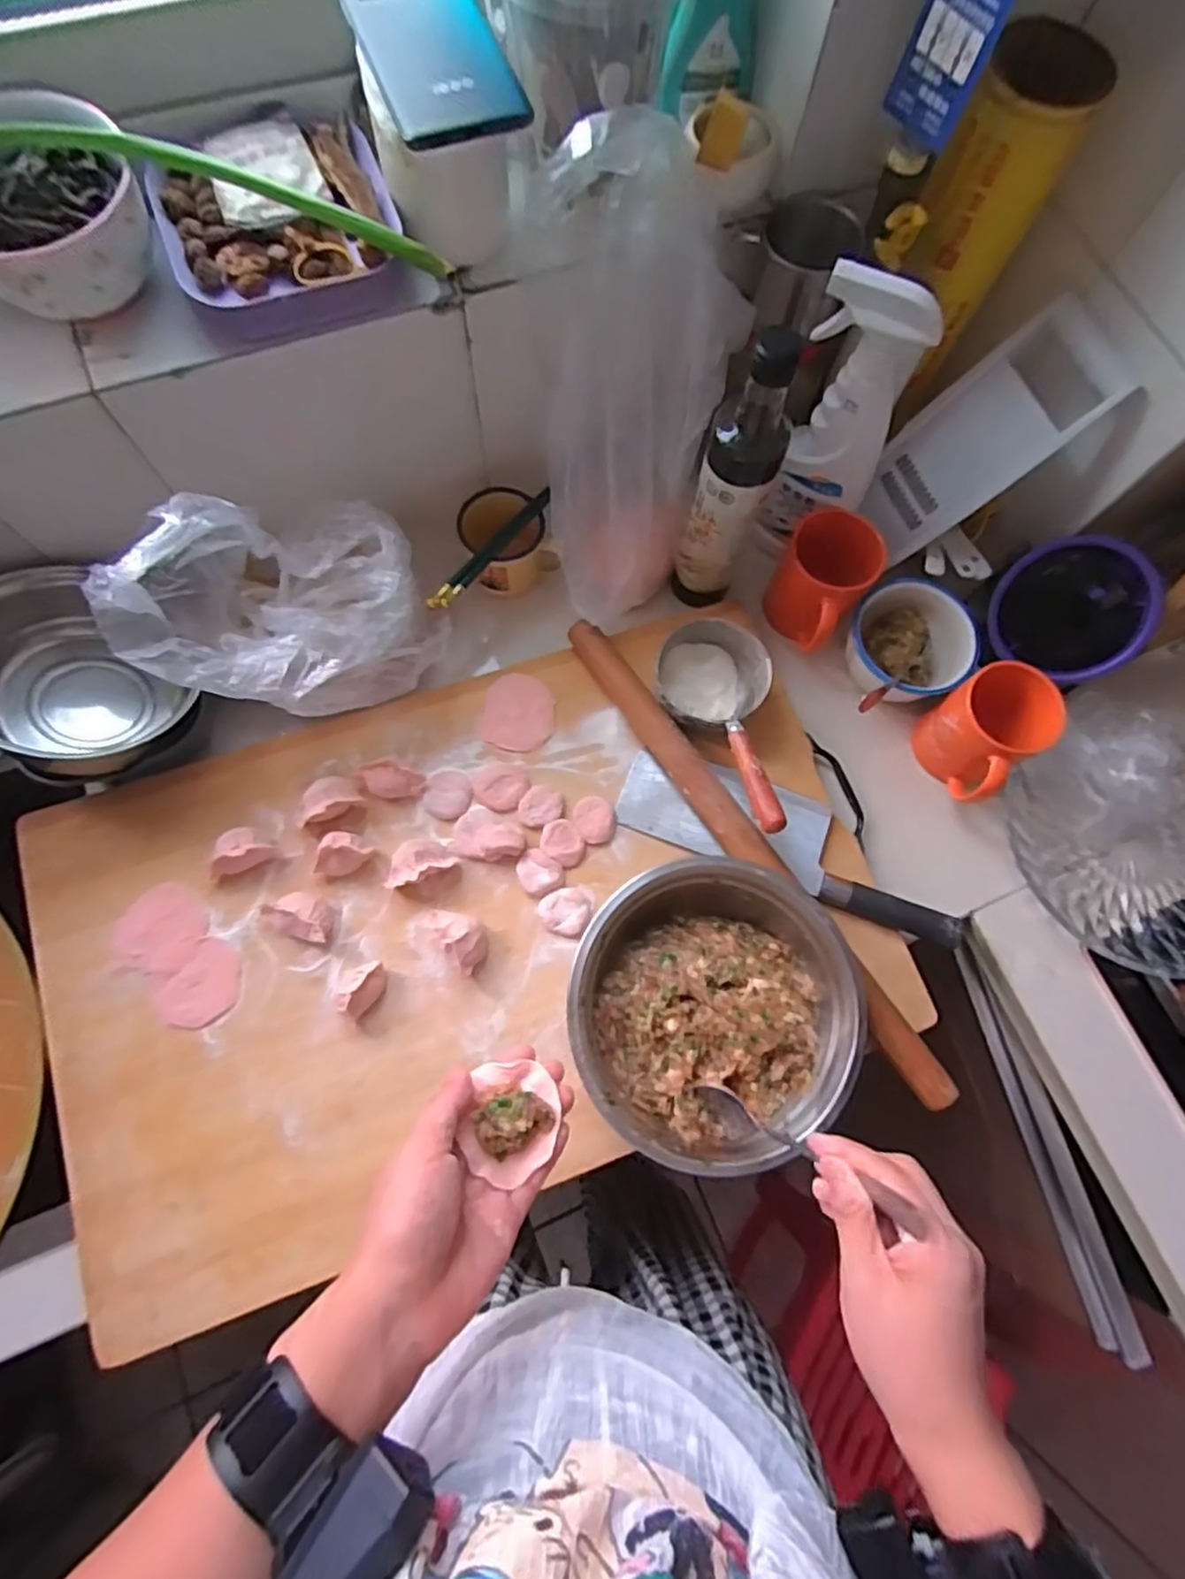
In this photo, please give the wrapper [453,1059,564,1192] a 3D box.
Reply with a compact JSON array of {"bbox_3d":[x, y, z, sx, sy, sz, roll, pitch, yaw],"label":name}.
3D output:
[{"bbox_3d":[-0.046,0.190,0.395,0.049,0.023,0.059,1,75,-1],"label":"wrapper"}]

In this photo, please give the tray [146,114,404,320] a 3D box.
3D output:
[{"bbox_3d":[-0.206,-0.377,0.447,0.144,0.030,0.126,-20,76,-7],"label":"tray"}]

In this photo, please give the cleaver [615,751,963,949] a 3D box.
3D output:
[{"bbox_3d":[0.166,0.043,0.577,0.290,0.020,0.077,21,74,3],"label":"cleaver"}]

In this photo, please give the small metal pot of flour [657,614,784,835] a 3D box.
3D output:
[{"bbox_3d":[0.125,-0.058,0.578,0.100,0.059,0.194,-29,65,-12],"label":"small metal pot of flour"}]

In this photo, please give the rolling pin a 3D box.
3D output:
[{"bbox_3d":[0.125,0.046,0.562,0.030,0.036,0.468,-33,78,-12],"label":"rolling pin"}]

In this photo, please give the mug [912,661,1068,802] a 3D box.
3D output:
[{"bbox_3d":[0.339,-0.052,0.594,0.091,0.081,0.086,1,74,-3],"label":"mug"}]

